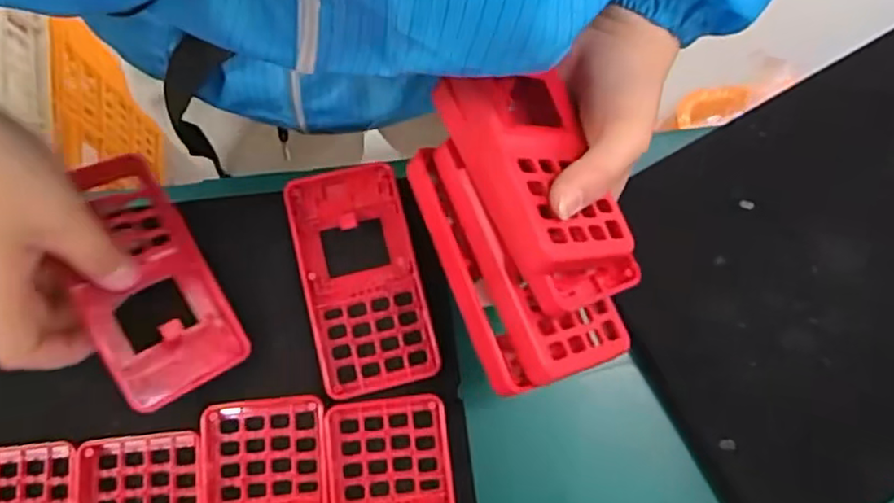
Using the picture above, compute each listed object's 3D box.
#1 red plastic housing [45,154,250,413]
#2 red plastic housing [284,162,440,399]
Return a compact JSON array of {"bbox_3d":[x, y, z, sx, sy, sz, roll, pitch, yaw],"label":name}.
[{"bbox_3d":[-0.157,0.014,0.332,0.063,0.014,0.124,-27,90,-33],"label":"red plastic housing"},{"bbox_3d":[-0.048,0.013,0.359,0.061,0.016,0.125,-13,79,-5],"label":"red plastic housing"}]

